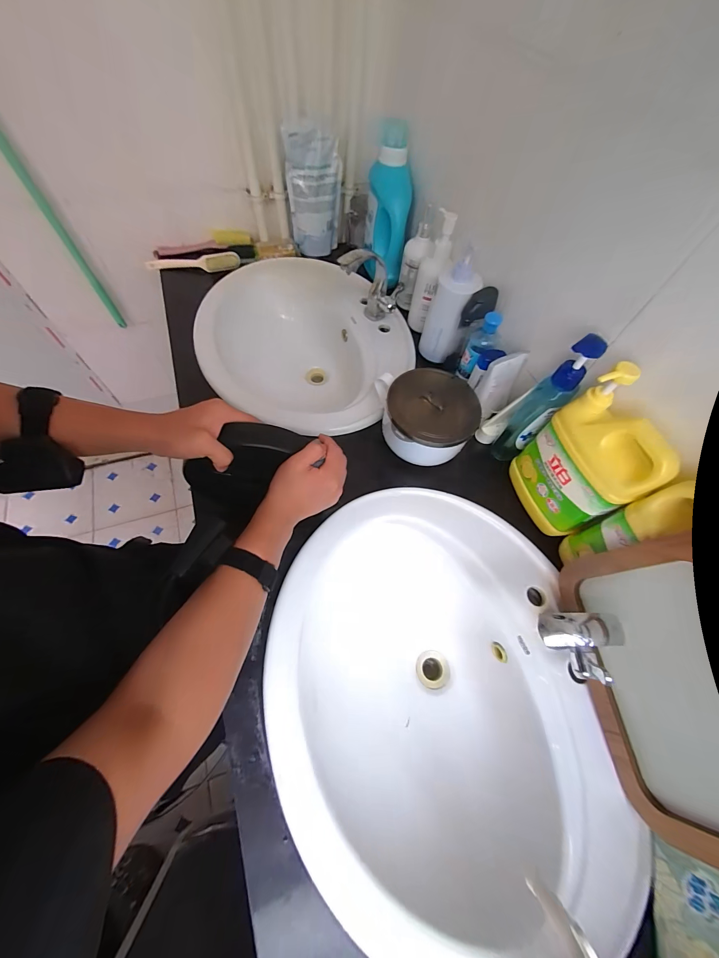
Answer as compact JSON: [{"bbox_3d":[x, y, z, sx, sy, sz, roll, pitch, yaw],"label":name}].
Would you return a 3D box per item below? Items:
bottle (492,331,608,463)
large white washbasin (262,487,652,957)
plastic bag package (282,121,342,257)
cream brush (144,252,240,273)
[{"bbox_3d":[0.277,-0.110,0.511,0.048,0.244,0.049,37,67,15],"label":"bottle"},{"bbox_3d":[0.088,0.293,0.488,0.412,0.175,0.529,-3,63,-7],"label":"large white washbasin"},{"bbox_3d":[-0.108,-0.682,0.790,0.121,0.237,0.069,4,62,-3],"label":"plastic bag package"},{"bbox_3d":[-0.409,-0.529,0.805,0.223,0.019,0.039,-4,63,-7],"label":"cream brush"}]

